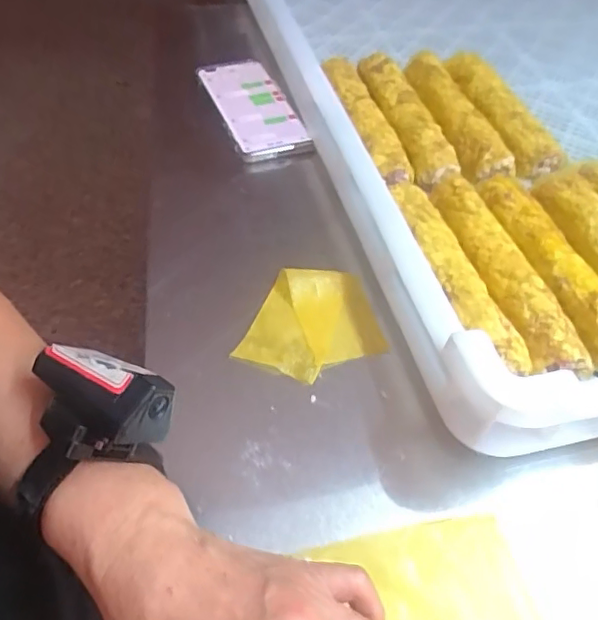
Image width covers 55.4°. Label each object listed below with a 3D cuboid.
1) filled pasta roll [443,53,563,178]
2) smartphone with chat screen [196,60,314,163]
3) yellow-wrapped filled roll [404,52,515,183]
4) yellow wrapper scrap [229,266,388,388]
[{"bbox_3d":[0.195,-0.192,0.557,0.047,0.037,0.180,-8,52,-11],"label":"filled pasta roll"},{"bbox_3d":[-0.046,-0.201,0.570,0.067,0.016,0.160,-22,58,-10],"label":"smartphone with chat screen"},{"bbox_3d":[0.151,-0.184,0.551,0.040,0.035,0.189,-8,52,-11],"label":"yellow-wrapped filled roll"},{"bbox_3d":[0.015,0.010,0.411,0.090,0.008,0.096,19,52,11],"label":"yellow wrapper scrap"}]

